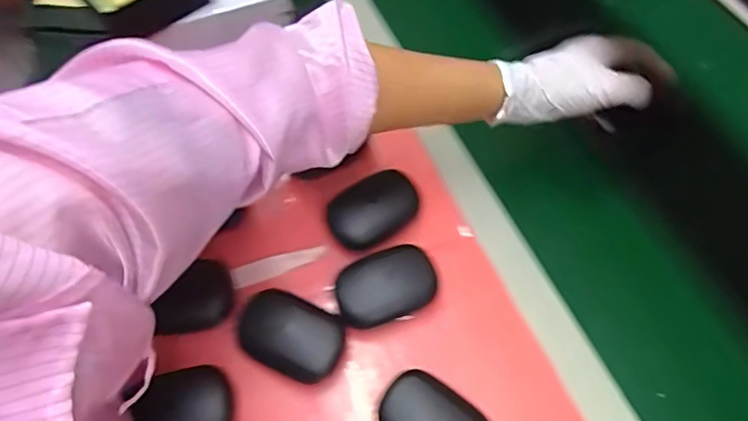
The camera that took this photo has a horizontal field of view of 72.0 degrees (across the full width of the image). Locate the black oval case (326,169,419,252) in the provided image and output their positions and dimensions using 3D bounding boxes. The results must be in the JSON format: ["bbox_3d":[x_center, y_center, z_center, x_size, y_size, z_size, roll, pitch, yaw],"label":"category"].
[{"bbox_3d":[0.000,0.000,0.456,0.081,0.023,0.054,-35,67,-18],"label":"black oval case"}]

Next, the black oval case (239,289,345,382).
[{"bbox_3d":[-0.065,0.099,0.404,0.082,0.028,0.054,22,64,11],"label":"black oval case"}]

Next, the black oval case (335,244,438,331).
[{"bbox_3d":[0.012,0.063,0.423,0.085,0.035,0.057,-20,63,-11],"label":"black oval case"}]

